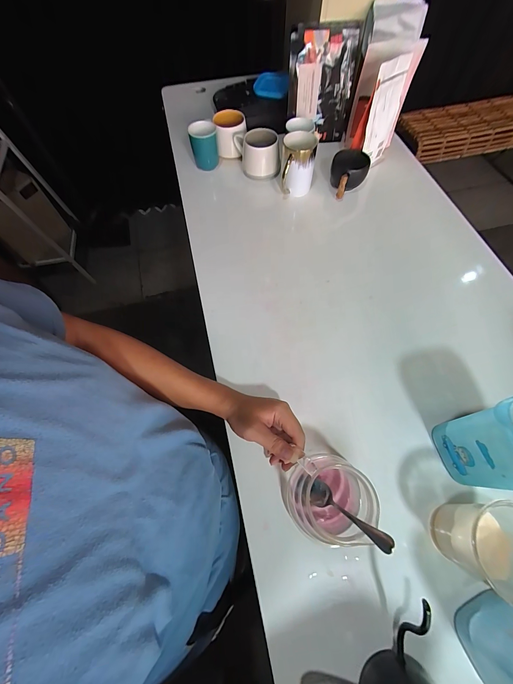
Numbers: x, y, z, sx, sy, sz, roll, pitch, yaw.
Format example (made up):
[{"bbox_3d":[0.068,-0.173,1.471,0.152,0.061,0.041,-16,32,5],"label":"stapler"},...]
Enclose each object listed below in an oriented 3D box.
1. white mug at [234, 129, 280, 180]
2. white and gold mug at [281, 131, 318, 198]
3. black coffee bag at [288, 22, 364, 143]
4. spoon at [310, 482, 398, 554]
[{"bbox_3d":[0.005,-0.450,0.655,0.083,0.071,0.094,-19,66,-8],"label":"white mug"},{"bbox_3d":[0.089,-0.388,0.612,0.072,0.098,0.079,2,65,1],"label":"white and gold mug"},{"bbox_3d":[0.155,-0.612,0.665,0.158,0.188,0.094,8,65,4],"label":"black coffee bag"},{"bbox_3d":[0.103,0.200,0.320,0.031,0.127,0.018,-45,104,-18],"label":"spoon"}]

